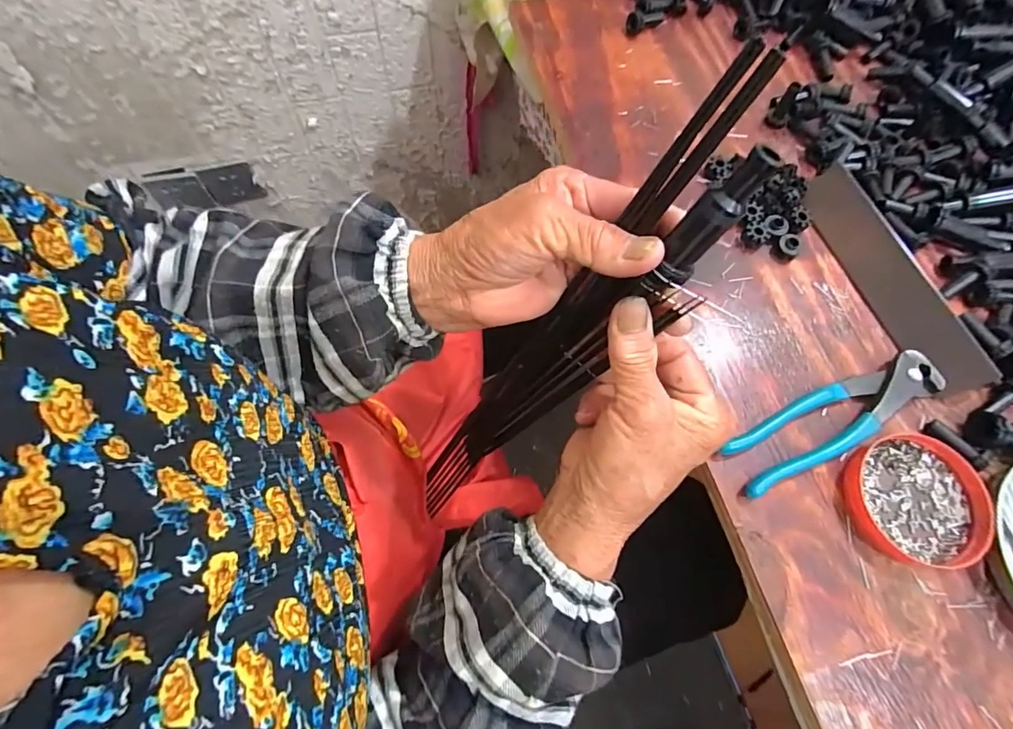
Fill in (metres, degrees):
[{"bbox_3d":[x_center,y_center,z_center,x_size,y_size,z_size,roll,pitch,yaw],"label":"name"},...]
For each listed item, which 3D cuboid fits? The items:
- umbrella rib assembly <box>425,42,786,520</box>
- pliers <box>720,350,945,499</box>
[{"bbox_3d":[0.020,0.012,0.327,0.035,0.414,0.059,-15,67,-34],"label":"umbrella rib assembly"},{"bbox_3d":[0.219,0.037,0.324,0.160,0.014,0.041,-21,71,-11],"label":"pliers"}]

